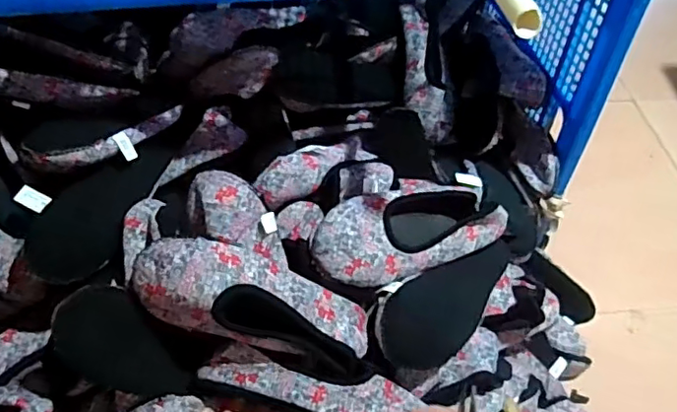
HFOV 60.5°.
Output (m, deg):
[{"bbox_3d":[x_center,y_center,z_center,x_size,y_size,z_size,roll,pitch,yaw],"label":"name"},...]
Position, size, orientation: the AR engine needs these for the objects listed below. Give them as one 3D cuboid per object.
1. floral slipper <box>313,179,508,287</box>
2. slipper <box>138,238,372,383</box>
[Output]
[{"bbox_3d":[0.089,0.028,0.685,0.240,0.037,0.097,-12,87,-22],"label":"floral slipper"},{"bbox_3d":[-0.082,0.106,0.596,0.245,0.065,0.080,26,48,-20],"label":"slipper"}]

